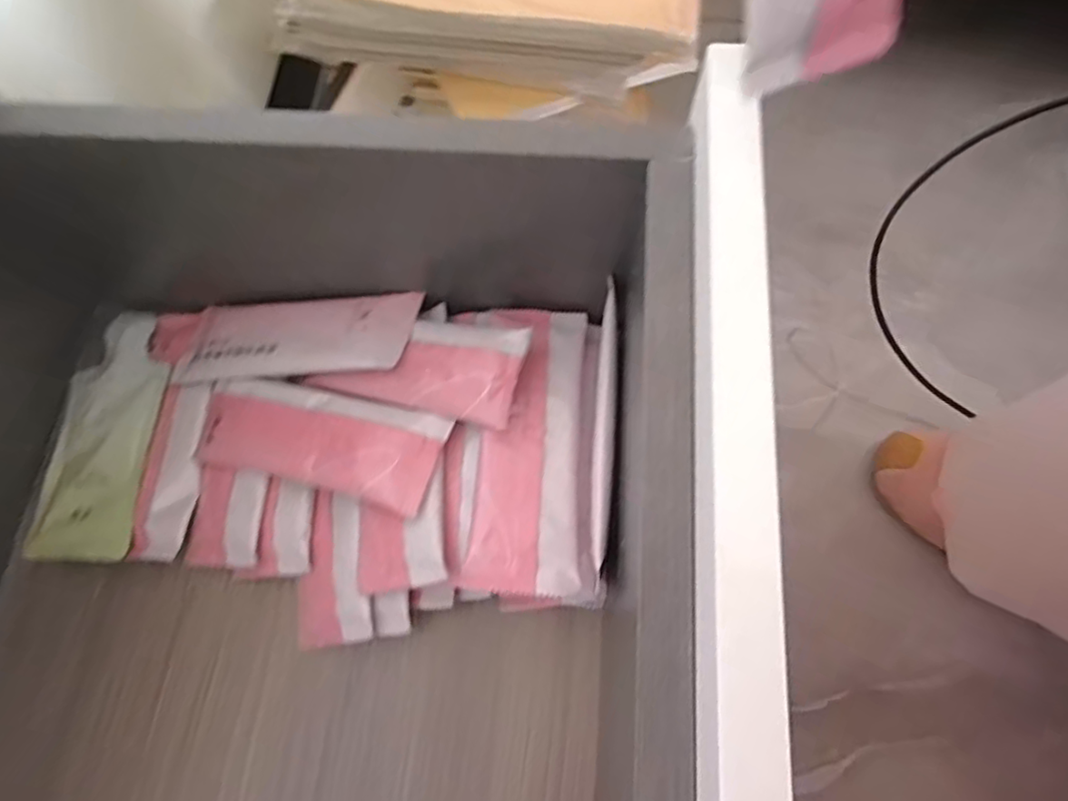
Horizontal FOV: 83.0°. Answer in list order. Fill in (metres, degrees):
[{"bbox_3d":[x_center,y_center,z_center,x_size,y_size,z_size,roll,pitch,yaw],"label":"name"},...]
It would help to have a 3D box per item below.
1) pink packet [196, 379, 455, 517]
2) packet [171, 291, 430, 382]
[{"bbox_3d":[-0.124,0.020,0.345,0.150,0.008,0.056,11,70,17],"label":"pink packet"},{"bbox_3d":[-0.148,-0.039,0.366,0.157,0.016,0.052,-3,72,14],"label":"packet"}]

